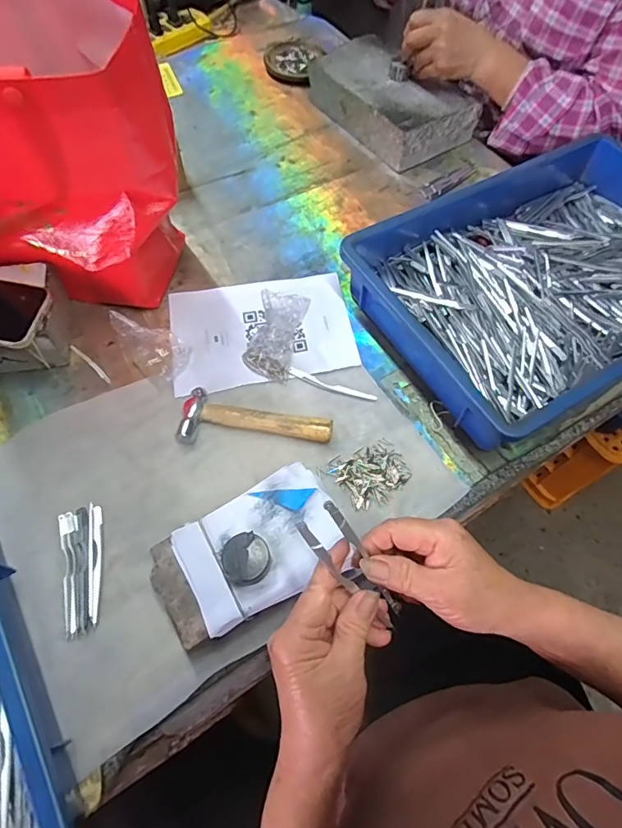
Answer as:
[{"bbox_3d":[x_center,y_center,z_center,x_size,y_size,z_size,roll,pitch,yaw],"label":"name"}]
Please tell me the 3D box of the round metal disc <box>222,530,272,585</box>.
[{"bbox_3d":[-0.053,0.121,0.389,0.038,0.021,0.040,1,62,-2],"label":"round metal disc"}]

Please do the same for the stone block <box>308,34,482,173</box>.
[{"bbox_3d":[0.124,-0.496,0.741,0.151,0.068,0.242,-33,68,-18],"label":"stone block"}]

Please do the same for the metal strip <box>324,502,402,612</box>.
[{"bbox_3d":[0.037,0.099,0.318,0.008,0.005,0.100,-37,107,-19],"label":"metal strip"}]

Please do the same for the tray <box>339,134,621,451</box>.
[{"bbox_3d":[0.277,-0.172,0.573,0.423,0.076,0.316,-28,67,-16],"label":"tray"}]

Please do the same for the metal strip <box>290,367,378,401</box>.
[{"bbox_3d":[0.024,-0.032,0.530,0.103,0.004,0.011,20,63,8],"label":"metal strip"}]

